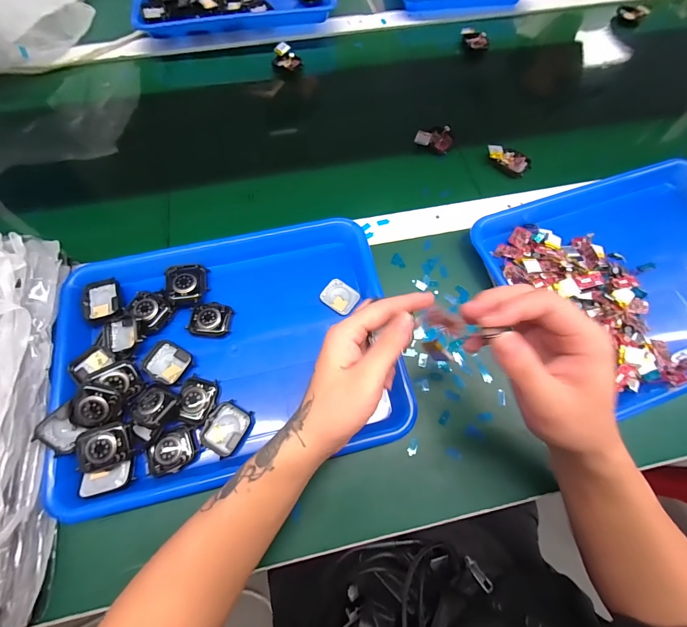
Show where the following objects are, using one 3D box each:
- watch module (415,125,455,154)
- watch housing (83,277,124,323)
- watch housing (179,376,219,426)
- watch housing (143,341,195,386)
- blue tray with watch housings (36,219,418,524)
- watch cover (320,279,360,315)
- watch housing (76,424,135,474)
[{"bbox_3d":[0.132,-0.253,0.466,0.051,0.014,0.046,18,70,6],"label":"watch module"},{"bbox_3d":[-0.257,-0.013,0.353,0.038,0.016,0.047,-12,69,-5],"label":"watch housing"},{"bbox_3d":[-0.143,0.086,0.321,0.033,0.010,0.044,4,69,1],"label":"watch housing"},{"bbox_3d":[-0.180,0.050,0.334,0.046,0.007,0.037,21,70,8],"label":"watch housing"},{"bbox_3d":[-0.114,0.030,0.341,0.324,0.040,0.256,-11,69,-5],"label":"blue tray with watch housings"},{"bbox_3d":[-0.004,-0.020,0.370,0.039,0.006,0.033,34,72,12],"label":"watch cover"},{"bbox_3d":[-0.215,0.118,0.290,0.044,0.008,0.036,-10,69,-4],"label":"watch housing"}]

